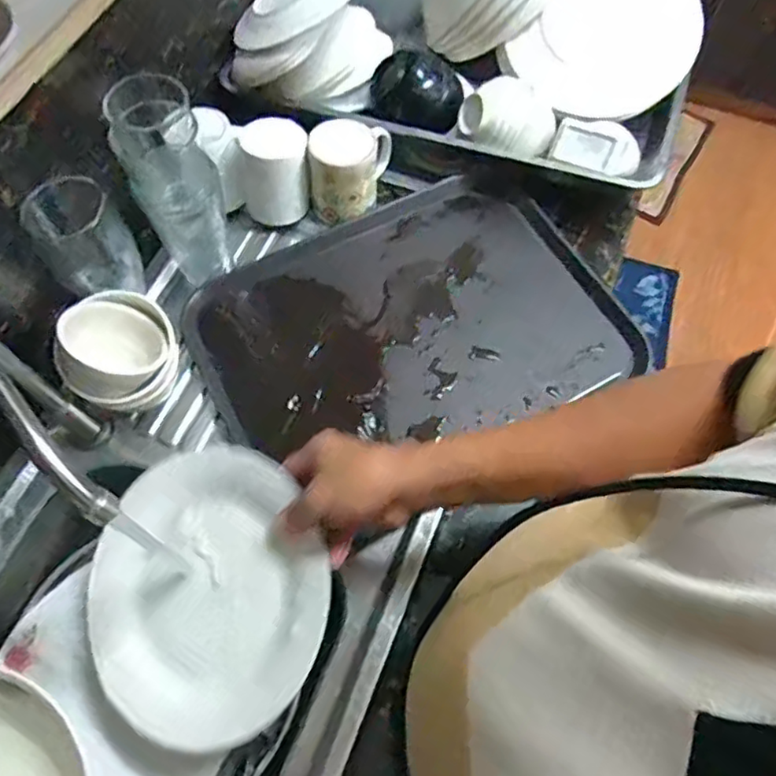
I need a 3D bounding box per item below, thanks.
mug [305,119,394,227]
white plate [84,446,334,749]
[{"bbox_3d":[-0.045,-0.265,0.749,0.095,0.092,0.086,-1,64,-1],"label":"mug"},{"bbox_3d":[-0.159,0.176,0.550,0.229,0.022,0.236,-5,75,19],"label":"white plate"}]

